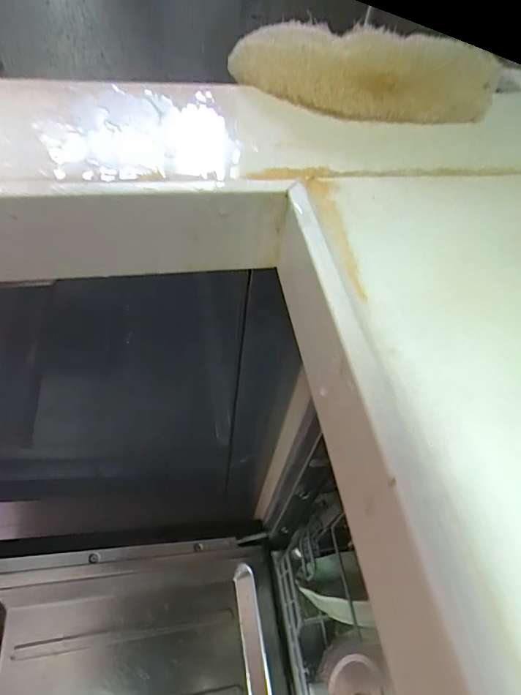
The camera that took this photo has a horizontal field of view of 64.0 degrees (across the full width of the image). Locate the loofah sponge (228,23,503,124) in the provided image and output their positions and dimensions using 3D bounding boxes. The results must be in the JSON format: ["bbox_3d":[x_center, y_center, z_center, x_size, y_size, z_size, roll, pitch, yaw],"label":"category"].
[{"bbox_3d":[0.061,-0.168,0.253,0.168,0.048,0.042,14,52,4],"label":"loofah sponge"}]

